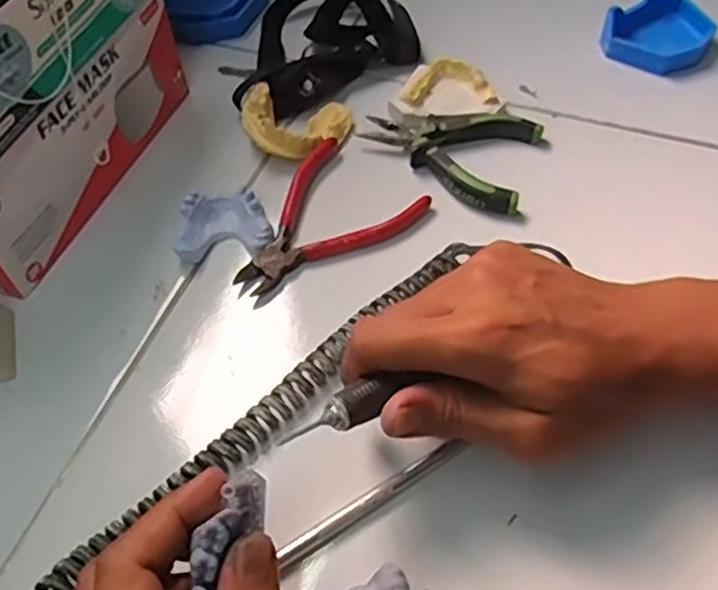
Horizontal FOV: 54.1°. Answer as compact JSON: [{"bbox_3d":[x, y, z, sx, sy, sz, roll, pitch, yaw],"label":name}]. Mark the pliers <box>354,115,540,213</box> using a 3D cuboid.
[{"bbox_3d":[0.057,-0.096,0.460,0.110,0.015,0.078,15,56,13],"label":"pliers"}]

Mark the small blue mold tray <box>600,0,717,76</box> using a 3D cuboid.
[{"bbox_3d":[0.227,-0.201,0.525,0.071,0.025,0.074,26,59,20],"label":"small blue mold tray"}]

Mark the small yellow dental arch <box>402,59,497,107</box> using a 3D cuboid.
[{"bbox_3d":[0.062,-0.148,0.490,0.061,0.016,0.038,-1,54,2],"label":"small yellow dental arch"}]

